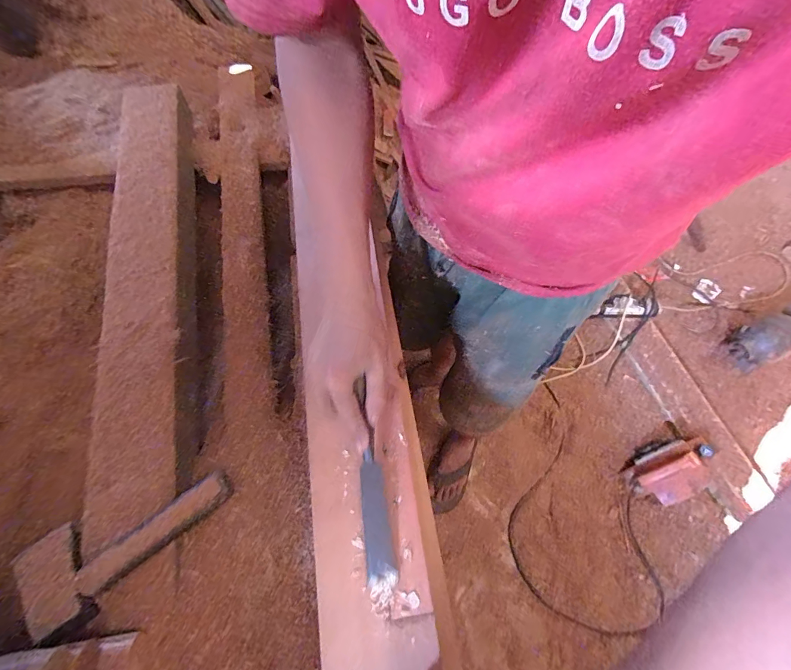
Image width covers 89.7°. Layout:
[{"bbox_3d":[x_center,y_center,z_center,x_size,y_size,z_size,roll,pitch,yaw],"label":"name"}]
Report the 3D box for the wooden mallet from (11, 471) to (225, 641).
[{"bbox_3d":[-0.327,0.222,0.468,0.224,0.038,0.109,-41,69,-17],"label":"wooden mallet"}]

